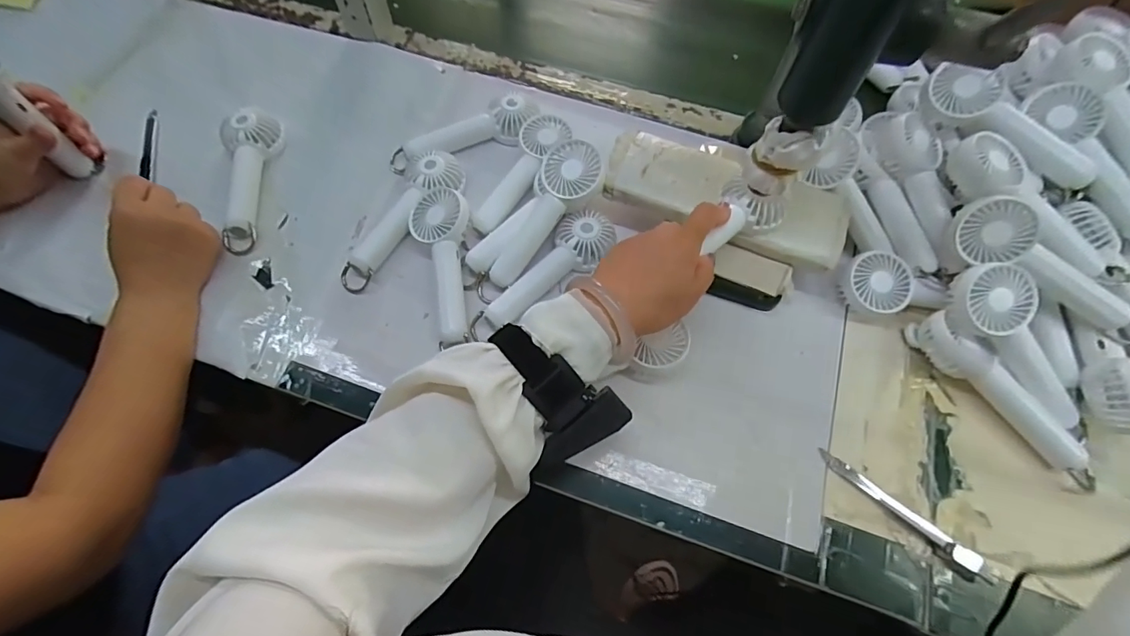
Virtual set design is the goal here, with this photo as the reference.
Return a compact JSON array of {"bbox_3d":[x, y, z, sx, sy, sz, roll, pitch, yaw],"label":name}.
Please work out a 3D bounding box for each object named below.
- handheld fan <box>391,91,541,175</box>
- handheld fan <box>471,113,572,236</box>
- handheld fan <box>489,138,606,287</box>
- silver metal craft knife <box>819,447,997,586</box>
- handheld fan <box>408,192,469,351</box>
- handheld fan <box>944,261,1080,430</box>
[{"bbox_3d":[-0.106,-0.193,0.514,0.160,0.030,0.050,-18,67,-8],"label":"handheld fan"},{"bbox_3d":[-0.042,-0.143,0.493,0.044,0.031,0.150,24,68,10],"label":"handheld fan"},{"bbox_3d":[-0.017,-0.092,0.454,0.057,0.033,0.146,35,94,14],"label":"handheld fan"},{"bbox_3d":[0.258,0.151,0.373,0.135,0.011,0.019,38,71,15],"label":"silver metal craft knife"},{"bbox_3d":[-0.106,-0.051,0.442,0.053,0.043,0.151,-13,66,-6],"label":"handheld fan"},{"bbox_3d":[0.366,0.023,0.396,0.052,0.036,0.144,-35,93,-15],"label":"handheld fan"}]

